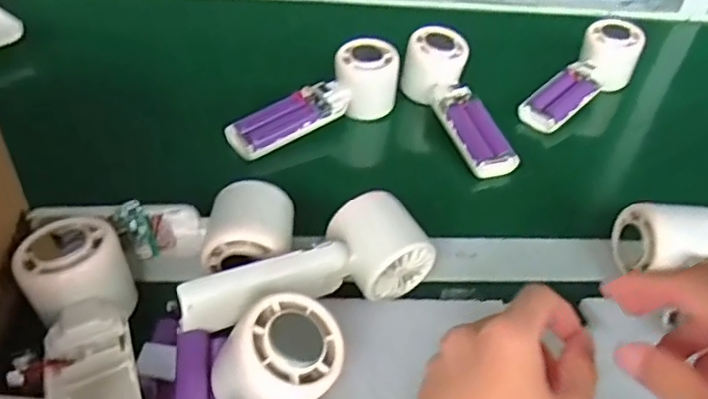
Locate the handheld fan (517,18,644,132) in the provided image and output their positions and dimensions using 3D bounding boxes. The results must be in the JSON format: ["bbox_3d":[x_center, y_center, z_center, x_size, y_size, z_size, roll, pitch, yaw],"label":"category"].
[{"bbox_3d":[0.233,-0.123,0.620,0.174,0.050,0.056,-39,57,-22],"label":"handheld fan"}]

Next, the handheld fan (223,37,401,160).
[{"bbox_3d":[-0.033,-0.093,0.532,0.157,0.054,0.042,-26,51,-29],"label":"handheld fan"}]

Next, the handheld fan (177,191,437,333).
[{"bbox_3d":[-0.030,0.042,0.381,0.159,0.049,0.056,-18,47,-23],"label":"handheld fan"}]

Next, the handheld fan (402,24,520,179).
[{"bbox_3d":[0.096,-0.086,0.565,0.050,0.049,0.163,-14,60,-19],"label":"handheld fan"}]

